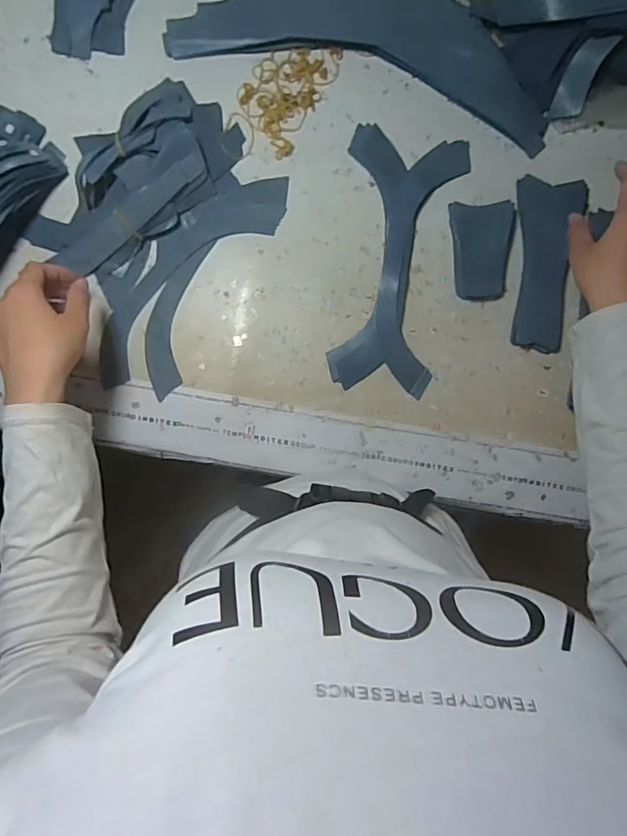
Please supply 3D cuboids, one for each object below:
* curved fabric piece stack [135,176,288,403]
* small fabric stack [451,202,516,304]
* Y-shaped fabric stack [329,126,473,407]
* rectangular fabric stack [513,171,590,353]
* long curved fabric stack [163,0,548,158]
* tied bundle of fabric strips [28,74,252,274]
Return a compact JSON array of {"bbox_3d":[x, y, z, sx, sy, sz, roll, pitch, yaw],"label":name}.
[{"bbox_3d":[-0.118,-0.142,0.492,0.088,0.005,0.248,32,92,-1],"label":"curved fabric piece stack"},{"bbox_3d":[0.165,-0.162,0.487,0.059,0.005,0.090,-2,92,0],"label":"small fabric stack"},{"bbox_3d":[0.082,-0.154,0.491,0.108,0.011,0.252,8,92,0],"label":"Y-shaped fabric stack"},{"bbox_3d":[0.227,-0.151,0.490,0.063,0.013,0.165,8,92,0],"label":"rectangular fabric stack"},{"bbox_3d":[0.057,-0.362,0.476,0.363,0.016,0.125,18,92,0],"label":"long curved fabric stack"},{"bbox_3d":[-0.174,-0.227,0.471,0.216,0.040,0.115,-34,91,1],"label":"tied bundle of fabric strips"}]

